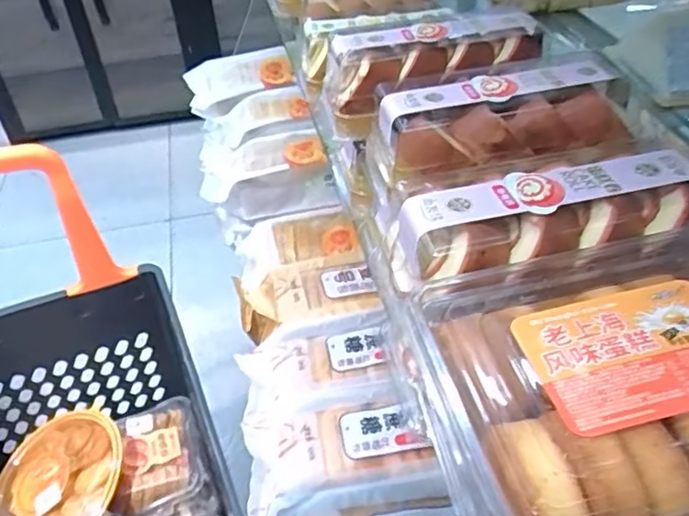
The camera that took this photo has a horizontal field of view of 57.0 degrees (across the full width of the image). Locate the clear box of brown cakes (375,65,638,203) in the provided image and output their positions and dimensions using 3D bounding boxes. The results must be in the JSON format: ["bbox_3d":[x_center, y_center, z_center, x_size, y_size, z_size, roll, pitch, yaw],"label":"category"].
[{"bbox_3d":[0.122,-0.099,0.480,0.192,0.059,0.063,-10,42,-6],"label":"clear box of brown cakes"}]

